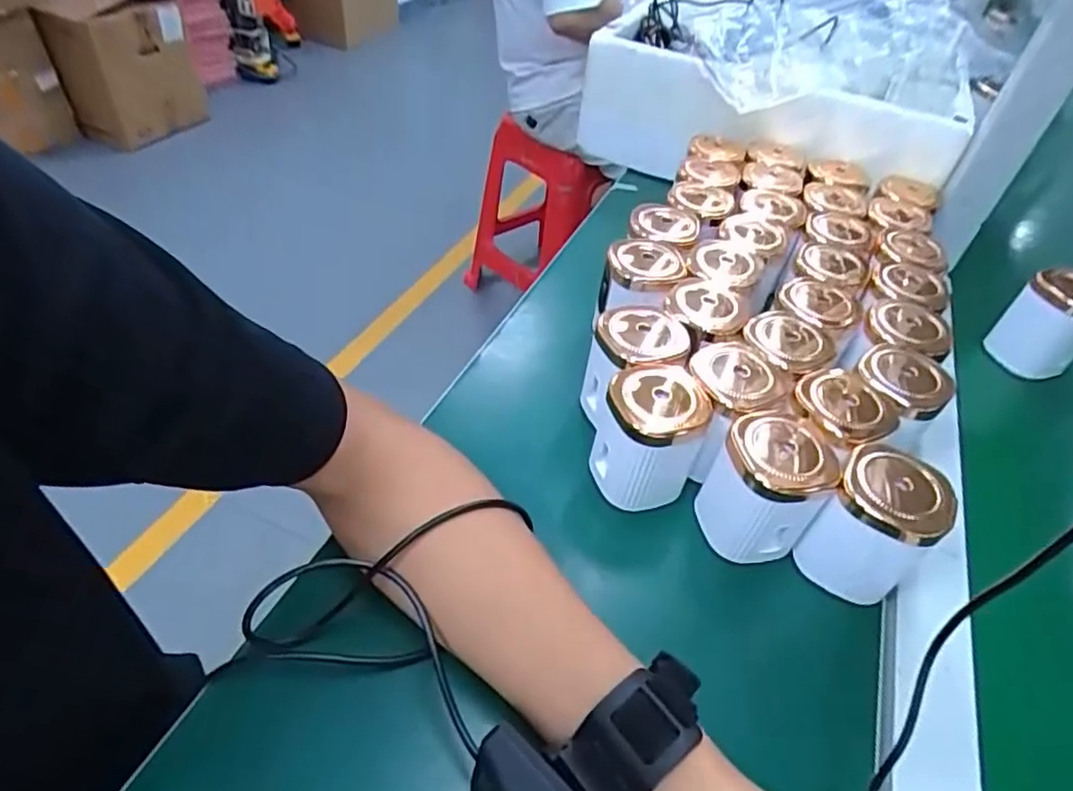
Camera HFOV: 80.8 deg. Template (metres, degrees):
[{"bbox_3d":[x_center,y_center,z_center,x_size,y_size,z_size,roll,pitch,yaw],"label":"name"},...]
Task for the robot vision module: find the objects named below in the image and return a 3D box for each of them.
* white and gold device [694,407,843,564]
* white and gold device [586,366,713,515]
[{"bbox_3d":[0.131,0.051,0.363,0.060,0.073,0.063,28,48,20],"label":"white and gold device"},{"bbox_3d":[0.067,0.023,0.376,0.061,0.073,0.058,17,45,9],"label":"white and gold device"}]

